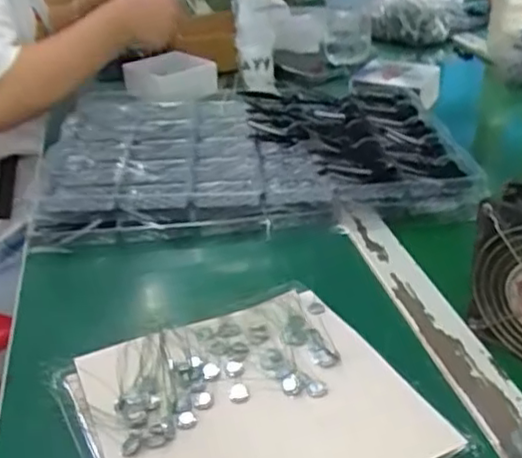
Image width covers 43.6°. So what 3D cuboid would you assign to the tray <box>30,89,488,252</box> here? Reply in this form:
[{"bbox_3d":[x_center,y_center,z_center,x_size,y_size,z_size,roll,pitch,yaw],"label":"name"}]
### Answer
[{"bbox_3d":[-0.015,-0.099,0.747,0.437,0.034,0.332,-3,29,-4],"label":"tray"}]

